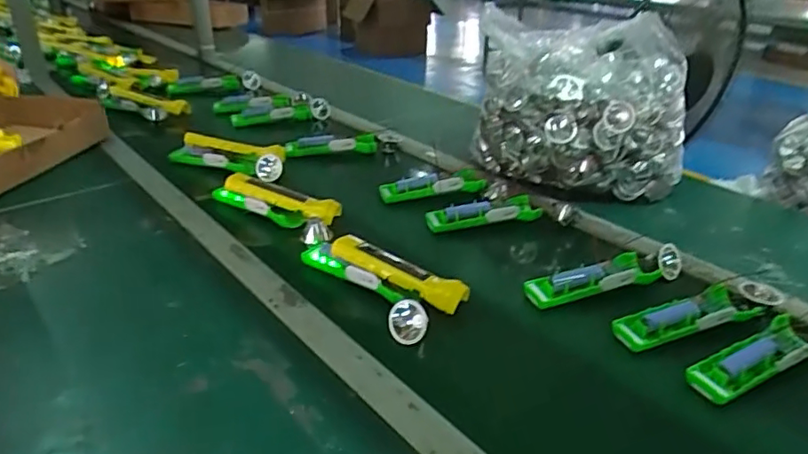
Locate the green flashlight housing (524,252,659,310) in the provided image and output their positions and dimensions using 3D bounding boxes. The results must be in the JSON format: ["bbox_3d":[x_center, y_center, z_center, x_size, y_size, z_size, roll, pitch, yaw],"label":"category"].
[{"bbox_3d":[0.222,0.063,0.669,0.156,0.029,0.046,-11,30,-19],"label":"green flashlight housing"}]

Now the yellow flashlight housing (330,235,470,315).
[{"bbox_3d":[-0.009,0.051,0.651,0.163,0.036,0.043,16,33,27],"label":"yellow flashlight housing"}]

